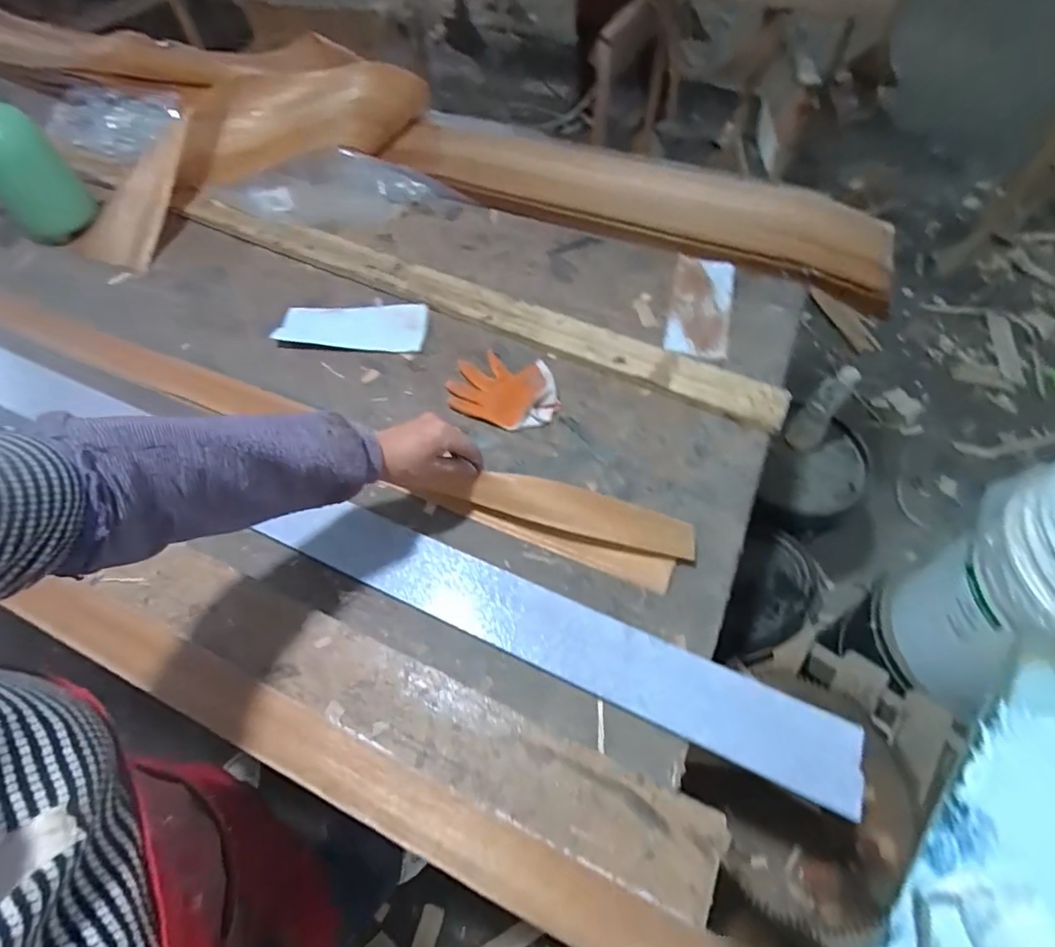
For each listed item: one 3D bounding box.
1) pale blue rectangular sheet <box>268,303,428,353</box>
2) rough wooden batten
[{"bbox_3d":[-0.273,-0.235,0.799,0.229,0.011,0.101,4,59,4],"label":"pale blue rectangular sheet"},{"bbox_3d":[-0.158,-0.307,0.835,1.109,0.027,0.057,25,62,16],"label":"rough wooden batten"}]

